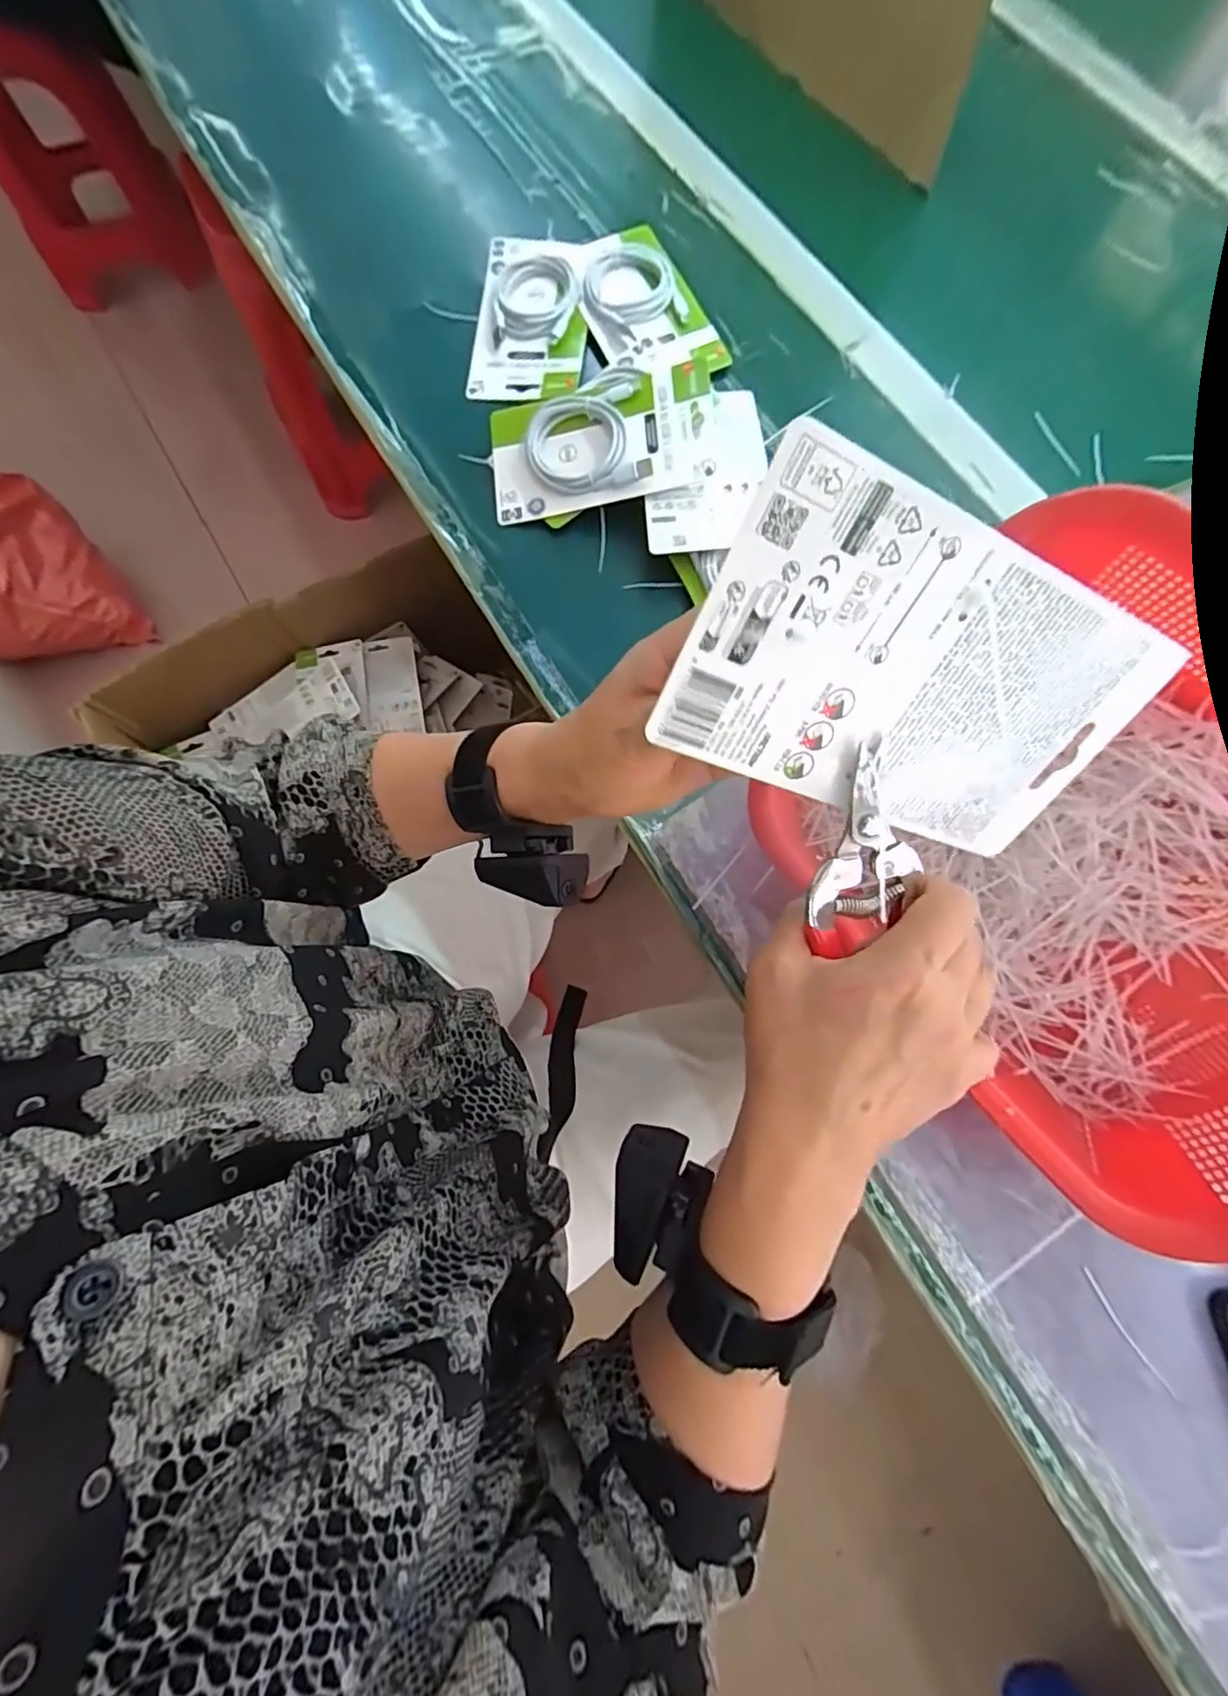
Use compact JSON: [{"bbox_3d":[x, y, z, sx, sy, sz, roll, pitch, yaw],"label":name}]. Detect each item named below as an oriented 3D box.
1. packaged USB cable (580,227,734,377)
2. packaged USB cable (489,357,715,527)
[{"bbox_3d":[0.028,-0.488,0.518,0.102,0.019,0.164,-19,75,-6],"label":"packaged USB cable"},{"bbox_3d":[-0.013,-0.326,0.462,0.178,0.013,0.103,-5,86,12],"label":"packaged USB cable"}]

